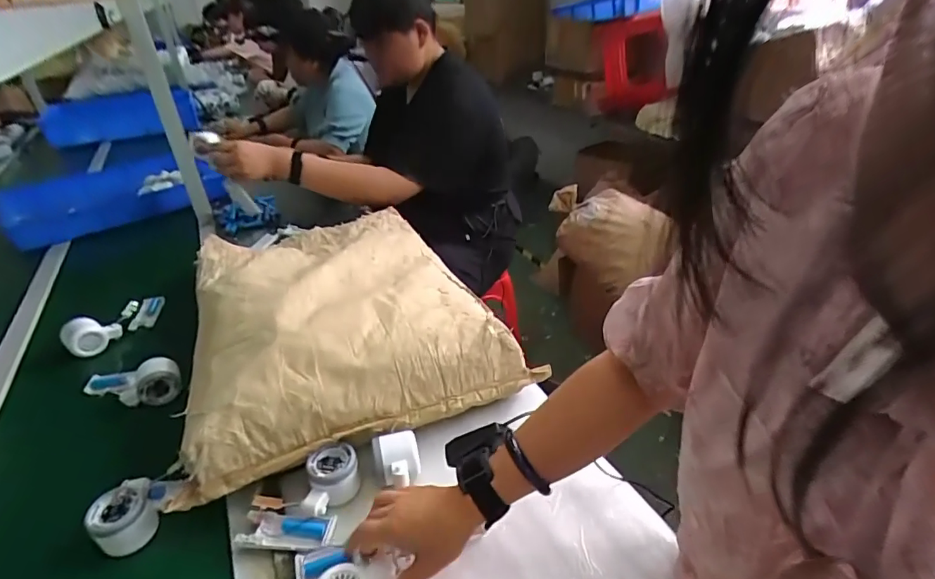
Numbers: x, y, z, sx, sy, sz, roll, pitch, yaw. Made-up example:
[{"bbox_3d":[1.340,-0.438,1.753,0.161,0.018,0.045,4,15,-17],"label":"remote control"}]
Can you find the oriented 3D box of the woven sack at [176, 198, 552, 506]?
[{"bbox_3d":[-0.242,-0.004,0.847,0.463,0.105,0.635,-16,36,-20],"label":"woven sack"}]

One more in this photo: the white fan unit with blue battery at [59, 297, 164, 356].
[{"bbox_3d":[-0.655,0.057,0.912,0.069,0.058,0.173,12,36,20],"label":"white fan unit with blue battery"}]

